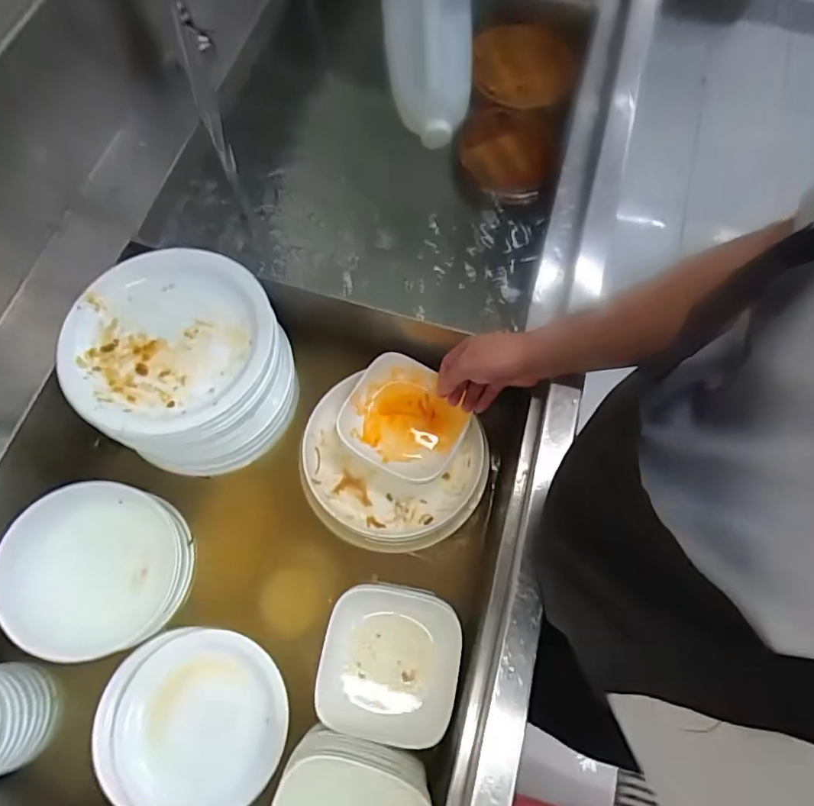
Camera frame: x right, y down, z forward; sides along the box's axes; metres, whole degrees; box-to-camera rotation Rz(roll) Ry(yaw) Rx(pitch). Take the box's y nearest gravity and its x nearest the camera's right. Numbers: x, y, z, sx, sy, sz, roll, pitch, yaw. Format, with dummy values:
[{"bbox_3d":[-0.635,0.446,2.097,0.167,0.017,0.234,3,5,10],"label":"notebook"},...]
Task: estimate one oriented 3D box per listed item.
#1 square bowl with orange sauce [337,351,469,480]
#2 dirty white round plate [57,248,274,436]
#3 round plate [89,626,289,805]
[{"bbox_3d":[-0.003,0.022,0.686,0.146,0.050,0.144,30,71,9],"label":"square bowl with orange sauce"},{"bbox_3d":[-0.269,-0.070,0.597,0.211,0.032,0.216,1,69,-2],"label":"dirty white round plate"},{"bbox_3d":[-0.254,0.361,0.598,0.195,0.022,0.194,1,69,-2],"label":"round plate"}]

